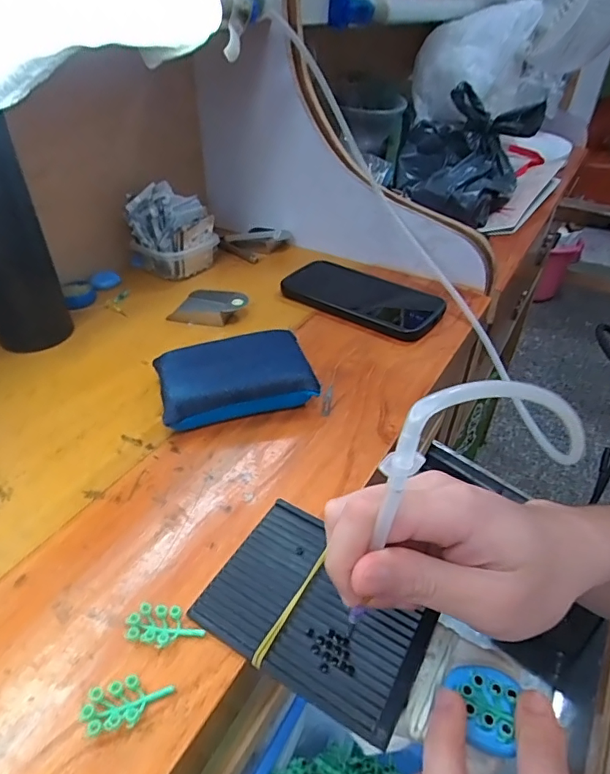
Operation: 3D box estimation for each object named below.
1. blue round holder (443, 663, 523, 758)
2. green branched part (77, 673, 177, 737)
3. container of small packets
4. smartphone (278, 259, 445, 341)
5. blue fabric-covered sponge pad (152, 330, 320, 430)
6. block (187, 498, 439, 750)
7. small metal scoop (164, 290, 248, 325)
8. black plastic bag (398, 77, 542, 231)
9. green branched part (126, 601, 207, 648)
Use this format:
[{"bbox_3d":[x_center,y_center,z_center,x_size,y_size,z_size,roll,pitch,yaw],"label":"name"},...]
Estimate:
[{"bbox_3d":[0.076,0.137,0.213,0.030,0.007,0.032,0,38,0],"label":"blue round holder"},{"bbox_3d":[-0.077,0.138,0.214,0.037,0.007,0.021,-8,39,-10],"label":"green branched part"},{"bbox_3d":[-0.147,-0.171,0.539,0.069,0.083,0.075,21,43,24],"label":"container of small packets"},{"bbox_3d":[0.061,-0.094,0.499,0.159,0.012,0.092,26,45,28],"label":"smartphone"},{"bbox_3d":[-0.054,-0.007,0.377,0.110,0.034,0.070,-11,40,-14],"label":"blue fabric-covered sponge pad"},{"bbox_3d":[0.007,0.111,0.250,0.108,0.006,0.080,22,43,25],"label":"block"},{"bbox_3d":[-0.091,-0.082,0.480,0.070,0.017,0.050,8,39,9],"label":"small metal scoop"},{"bbox_3d":[0.214,-0.318,0.678,0.177,0.122,0.165,15,41,18],"label":"black plastic bag"},{"bbox_3d":[-0.069,0.118,0.239,0.036,0.007,0.020,9,39,10],"label":"green branched part"}]

